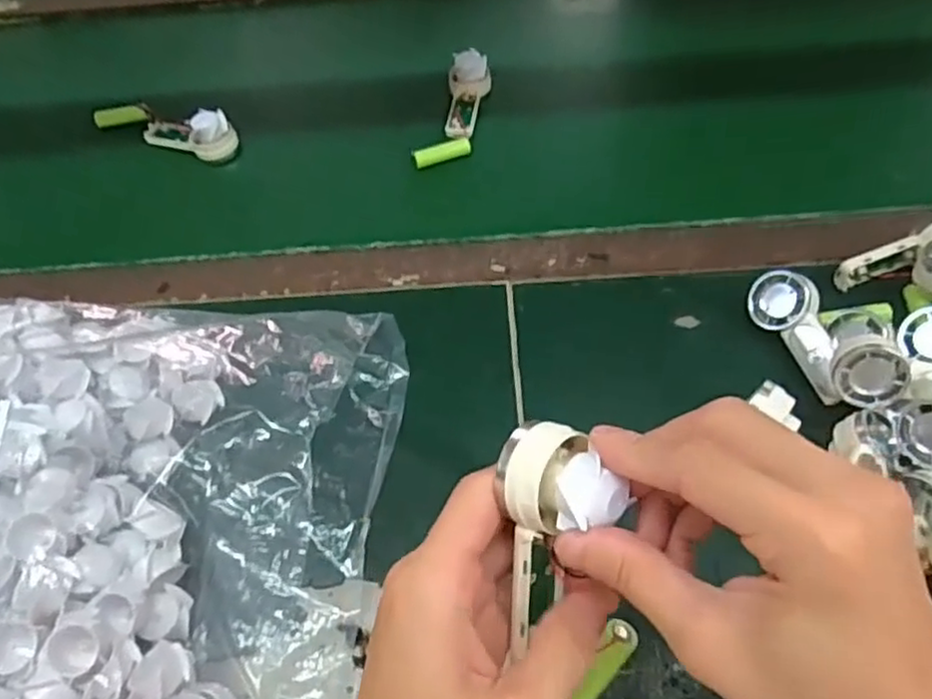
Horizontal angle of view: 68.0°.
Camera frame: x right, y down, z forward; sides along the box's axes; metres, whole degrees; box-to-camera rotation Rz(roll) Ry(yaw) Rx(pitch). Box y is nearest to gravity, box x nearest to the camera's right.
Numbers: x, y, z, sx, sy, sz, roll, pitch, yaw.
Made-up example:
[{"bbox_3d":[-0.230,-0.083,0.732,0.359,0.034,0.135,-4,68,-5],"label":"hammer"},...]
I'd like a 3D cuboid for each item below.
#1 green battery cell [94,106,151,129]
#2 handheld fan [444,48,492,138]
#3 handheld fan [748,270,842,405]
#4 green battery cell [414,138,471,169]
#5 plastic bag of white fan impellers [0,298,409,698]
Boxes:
[{"bbox_3d":[-0.324,-0.219,0.652,0.051,0.014,0.016,-1,57,2],"label":"green battery cell"},{"bbox_3d":[-0.001,-0.228,0.633,0.036,0.031,0.092,8,71,8],"label":"handheld fan"},{"bbox_3d":[0.224,-0.012,0.455,0.036,0.027,0.093,-21,58,-11],"label":"handheld fan"},{"bbox_3d":[-0.020,-0.171,0.600,0.050,0.013,0.011,-18,58,-9],"label":"green battery cell"},{"bbox_3d":[-0.241,0.095,0.383,0.377,0.084,0.304,1,57,4],"label":"plastic bag of white fan impellers"}]

